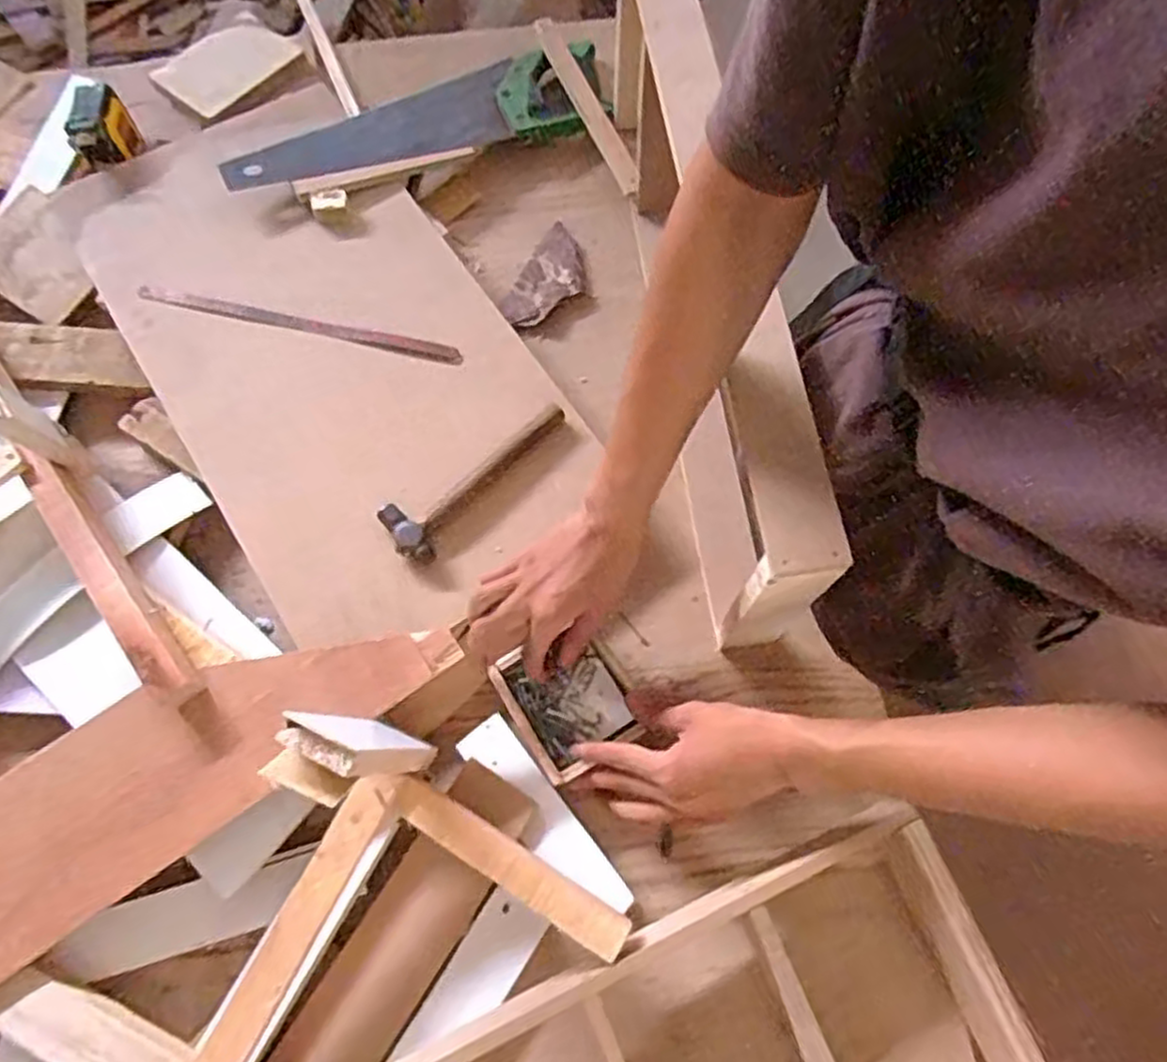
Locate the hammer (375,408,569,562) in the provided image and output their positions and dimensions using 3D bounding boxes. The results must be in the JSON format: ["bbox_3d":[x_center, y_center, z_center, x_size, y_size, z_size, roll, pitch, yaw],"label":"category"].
[{"bbox_3d":[-0.096,-0.053,0.646,0.055,0.022,0.185,39,74,13],"label":"hammer"}]

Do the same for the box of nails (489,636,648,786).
[{"bbox_3d":[-0.010,0.136,0.608,0.094,0.034,0.104,-30,76,-10],"label":"box of nails"}]

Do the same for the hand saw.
[{"bbox_3d":[-0.165,-0.444,0.795,0.424,0.023,0.115,-20,80,-19],"label":"hand saw"}]

